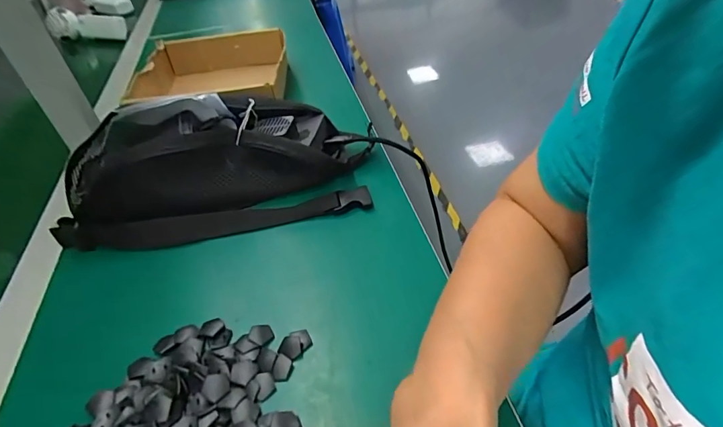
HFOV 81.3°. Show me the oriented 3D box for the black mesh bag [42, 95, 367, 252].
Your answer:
[{"bbox_3d":[-0.145,-0.056,0.431,0.307,0.087,0.143,-6,42,-5],"label":"black mesh bag"}]

